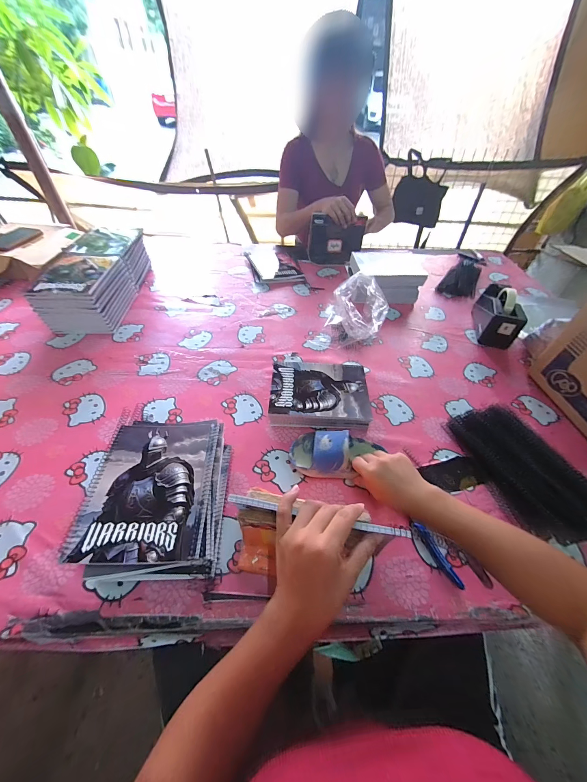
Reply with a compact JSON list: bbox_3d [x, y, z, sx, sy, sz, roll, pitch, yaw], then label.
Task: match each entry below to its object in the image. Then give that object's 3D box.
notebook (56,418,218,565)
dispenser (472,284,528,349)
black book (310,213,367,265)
[{"bbox_3d":[-0.201,0.129,0.407,0.153,0.013,0.200,0,48,-3],"label":"notebook"},{"bbox_3d":[0.567,-0.220,0.787,0.083,0.112,0.201,15,49,11],"label":"dispenser"},{"bbox_3d":[0.161,-0.561,1.064,0.194,0.164,0.019,-1,48,-6],"label":"black book"}]

